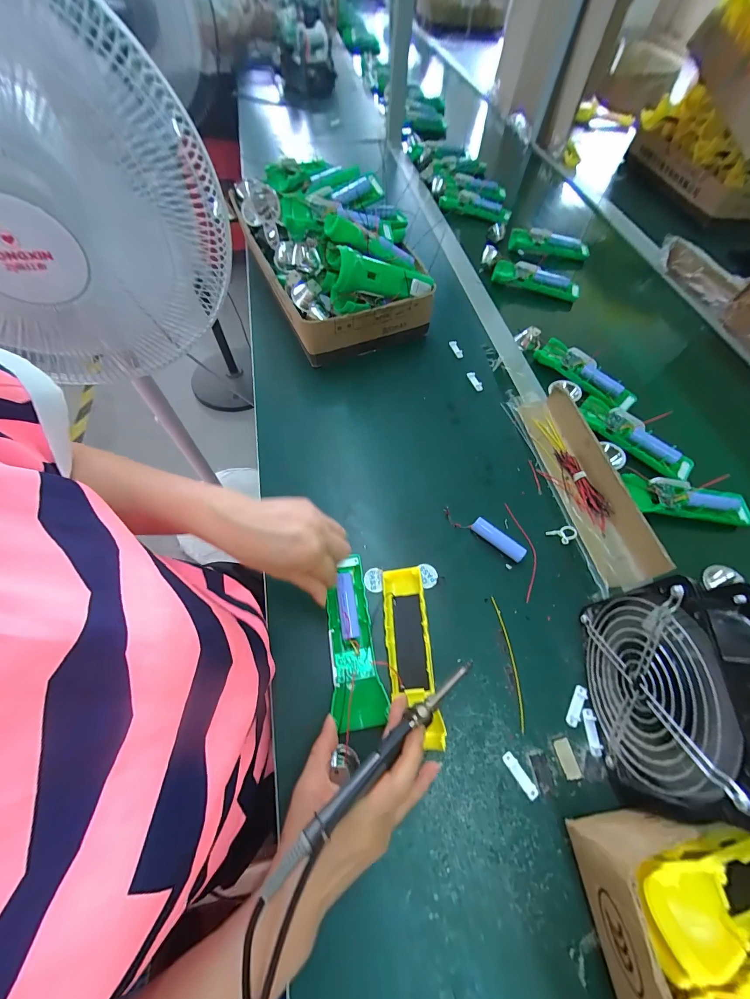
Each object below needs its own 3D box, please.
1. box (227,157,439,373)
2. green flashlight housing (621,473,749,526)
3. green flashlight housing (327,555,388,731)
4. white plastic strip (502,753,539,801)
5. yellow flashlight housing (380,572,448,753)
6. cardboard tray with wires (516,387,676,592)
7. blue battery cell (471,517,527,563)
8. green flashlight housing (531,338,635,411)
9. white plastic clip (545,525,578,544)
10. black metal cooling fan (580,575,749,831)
[{"bbox_3d":[-0.077,-0.439,0.587,0.240,0.135,0.403,-20,64,-14],"label":"box"},{"bbox_3d":[0.400,-0.001,0.448,0.156,0.019,0.048,6,61,0],"label":"green flashlight housing"},{"bbox_3d":[-0.022,0.136,0.348,0.048,0.029,0.160,-5,65,-6],"label":"green flashlight housing"},{"bbox_3d":[0.130,0.248,0.312,0.011,0.004,0.037,-28,66,-17],"label":"white plastic strip"},{"bbox_3d":[0.035,0.152,0.348,0.044,0.025,0.162,-5,61,-6],"label":"yellow flashlight housing"},{"bbox_3d":[0.264,-0.034,0.449,0.064,0.039,0.285,-10,62,-9],"label":"cardboard tray with wires"},{"bbox_3d":[0.145,0.048,0.412,0.066,0.014,0.018,40,66,17],"label":"blue battery cell"},{"bbox_3d":[0.335,-0.205,0.555,0.060,0.027,0.164,-29,67,-17],"label":"green flashlight housing"},{"bbox_3d":[0.230,0.044,0.423,0.038,0.004,0.021,-12,63,-10],"label":"white plastic clip"},{"bbox_3d":[0.241,0.158,0.281,0.060,0.145,0.154,5,61,-1],"label":"black metal cooling fan"}]

